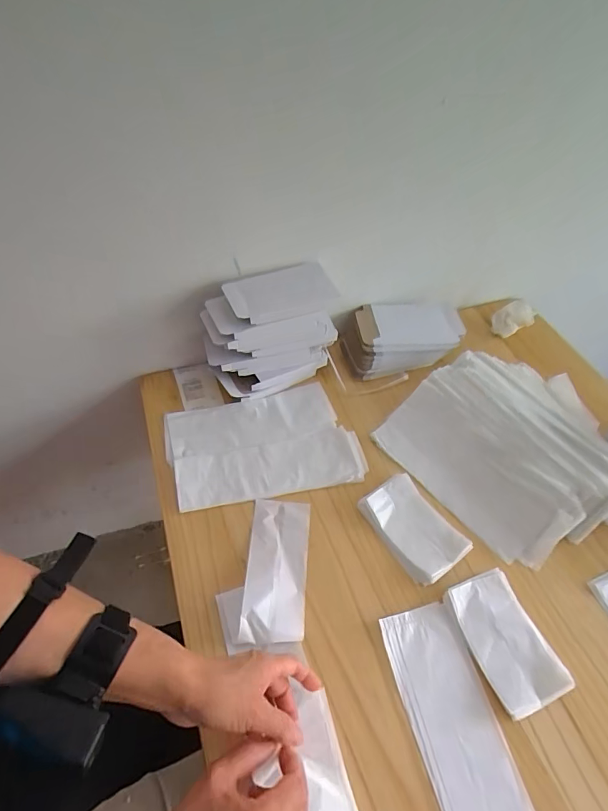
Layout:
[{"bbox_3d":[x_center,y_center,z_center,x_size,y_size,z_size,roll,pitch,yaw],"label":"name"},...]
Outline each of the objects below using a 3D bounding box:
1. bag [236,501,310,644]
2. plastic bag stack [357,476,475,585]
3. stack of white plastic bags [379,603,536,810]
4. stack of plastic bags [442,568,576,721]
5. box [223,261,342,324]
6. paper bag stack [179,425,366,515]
[{"bbox_3d":[-0.032,0.190,0.511,0.071,0.025,0.171,2,51,0],"label":"bag"},{"bbox_3d":[0.141,0.156,0.550,0.078,0.019,0.129,-29,57,-23],"label":"plastic bag stack"},{"bbox_3d":[0.158,0.335,0.421,0.084,0.006,0.246,-12,52,-11],"label":"stack of white plastic bags"},{"bbox_3d":[0.224,0.262,0.476,0.084,0.019,0.132,-17,53,-15],"label":"stack of plastic bags"},{"bbox_3d":[-0.030,-0.163,0.612,0.159,0.023,0.088,-17,53,-16],"label":"box"},{"bbox_3d":[-0.044,0.087,0.600,0.262,0.008,0.084,-9,52,-9],"label":"paper bag stack"}]

